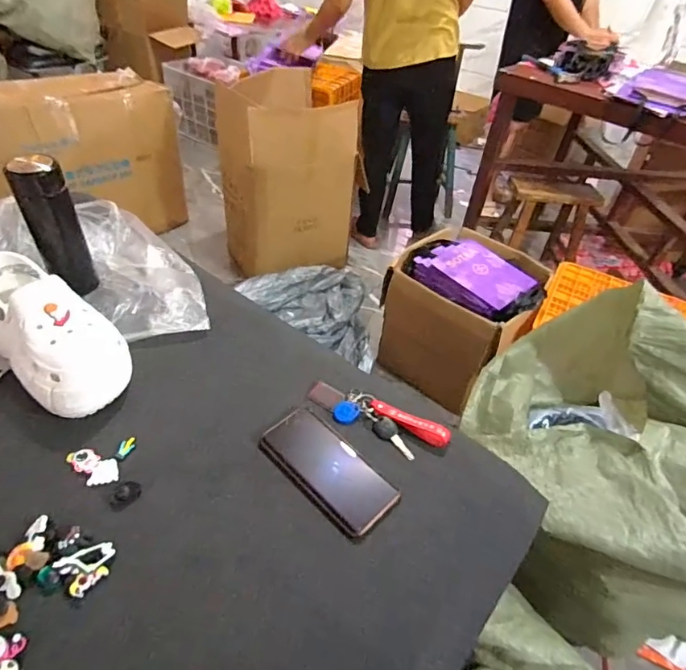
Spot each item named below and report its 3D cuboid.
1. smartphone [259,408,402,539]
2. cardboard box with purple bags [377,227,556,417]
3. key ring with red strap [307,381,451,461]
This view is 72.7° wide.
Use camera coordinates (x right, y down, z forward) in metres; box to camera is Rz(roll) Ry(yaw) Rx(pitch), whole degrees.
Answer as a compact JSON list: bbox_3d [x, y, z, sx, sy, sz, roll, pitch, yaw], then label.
[{"bbox_3d":[-0.018,0.146,0.523,0.162,0.014,0.077,36,50,28],"label":"smartphone"},{"bbox_3d":[0.407,-0.075,1.593,0.426,0.420,0.422,34,49,27],"label":"cardboard box with purple bags"},{"bbox_3d":[0.040,0.099,0.578,0.176,0.017,0.056,27,46,21],"label":"key ring with red strap"}]

